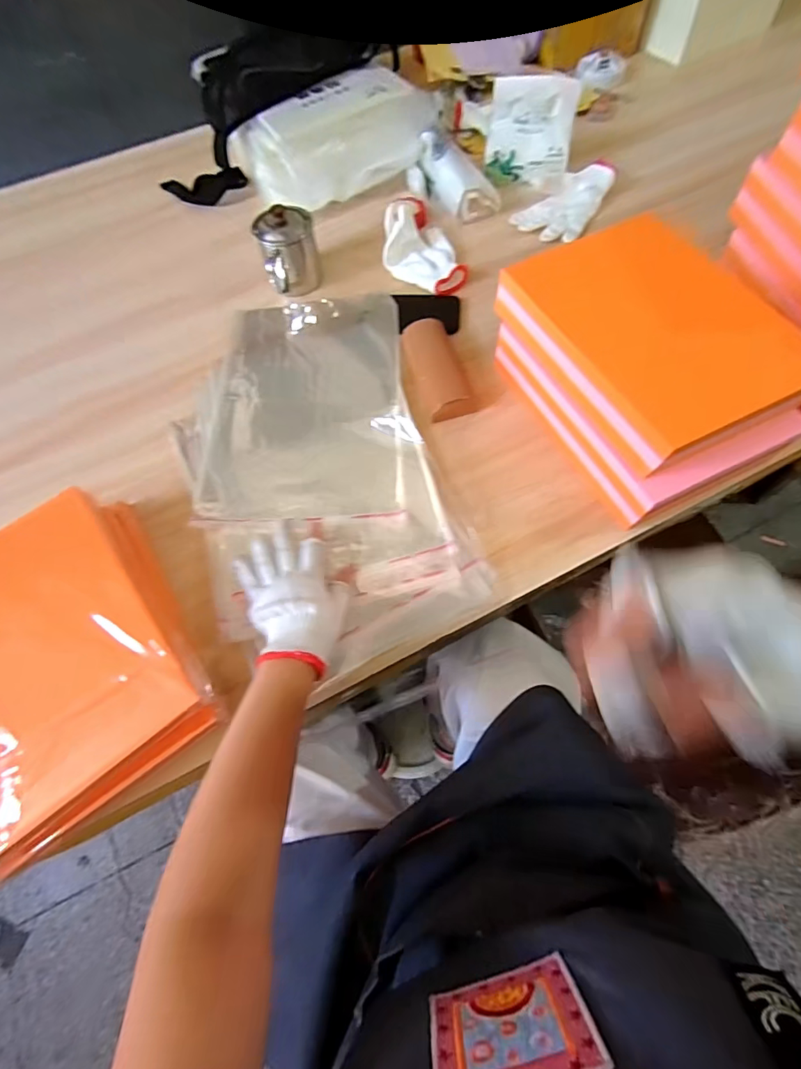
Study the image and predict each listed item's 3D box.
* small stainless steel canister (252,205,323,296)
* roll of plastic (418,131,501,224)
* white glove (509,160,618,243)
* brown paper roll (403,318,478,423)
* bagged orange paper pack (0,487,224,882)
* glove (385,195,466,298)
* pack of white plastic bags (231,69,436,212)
[{"bbox_3d":[-0.170,-0.433,0.728,0.087,0.096,0.092,-19,64,-5],"label":"small stainless steel canister"},{"bbox_3d":[0.091,-0.612,0.805,0.082,0.049,0.181,-30,79,-11],"label":"roll of plastic"},{"bbox_3d":[0.276,-0.564,0.796,0.113,0.032,0.183,33,71,18],"label":"white glove"},{"bbox_3d":[0.051,-0.226,0.649,0.057,0.033,0.163,-15,64,-3],"label":"brown paper roll"},{"bbox_3d":[-0.342,0.124,0.481,0.230,0.093,0.302,-36,67,-13],"label":"bagged orange paper pack"},{"bbox_3d":[0.026,-0.469,0.760,0.112,0.044,0.217,-13,64,-3],"label":"glove"},{"bbox_3d":[-0.105,-0.692,0.842,0.330,0.103,0.196,-26,65,-9],"label":"pack of white plastic bags"}]

